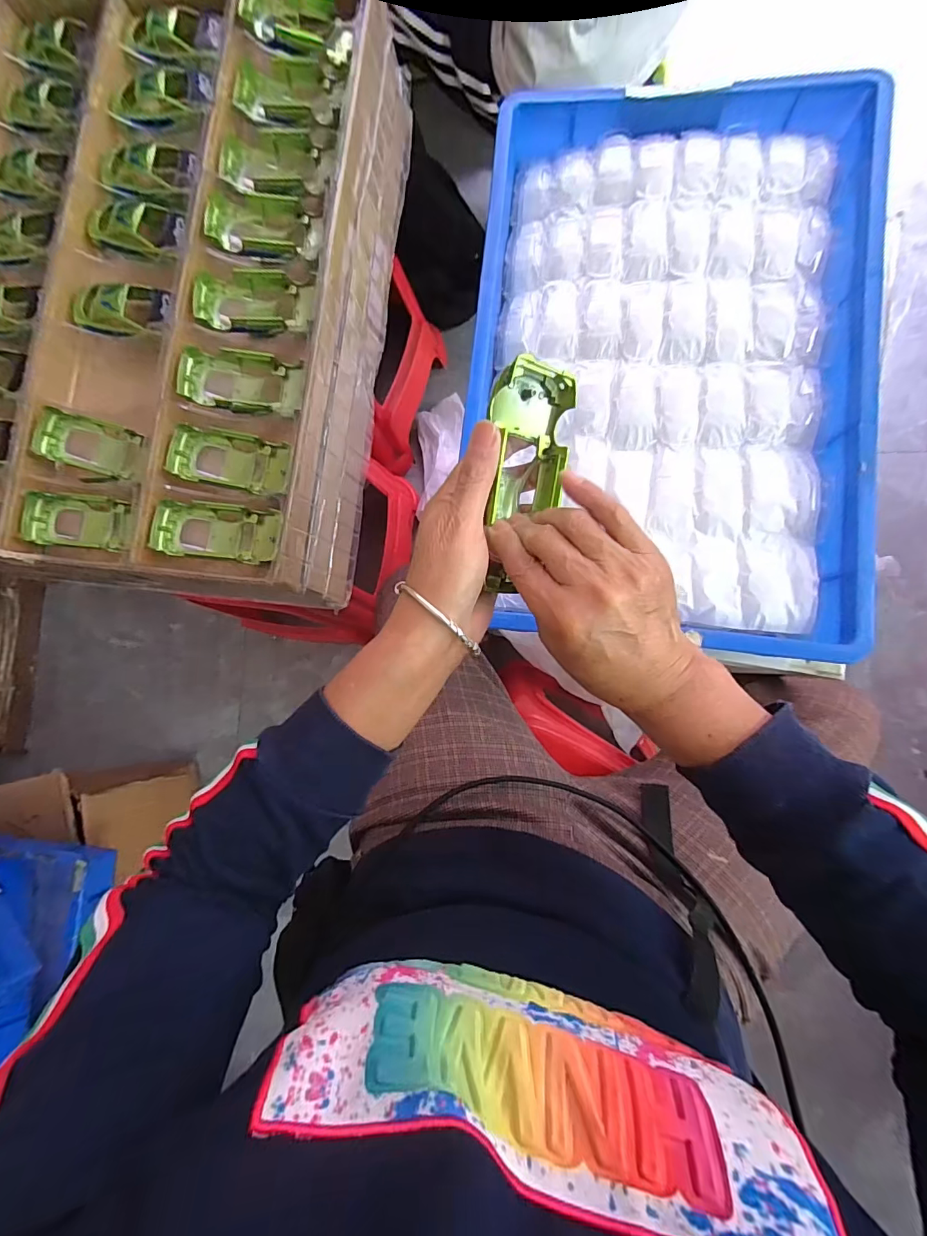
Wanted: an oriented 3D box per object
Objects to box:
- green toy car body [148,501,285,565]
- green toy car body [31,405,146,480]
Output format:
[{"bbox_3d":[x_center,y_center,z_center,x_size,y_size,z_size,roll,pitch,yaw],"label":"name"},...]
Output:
[{"bbox_3d":[-0.243,-0.084,0.464,0.117,0.028,0.053,6,86,8],"label":"green toy car body"},{"bbox_3d":[-0.390,-0.180,0.494,0.098,0.035,0.051,14,87,9],"label":"green toy car body"}]

